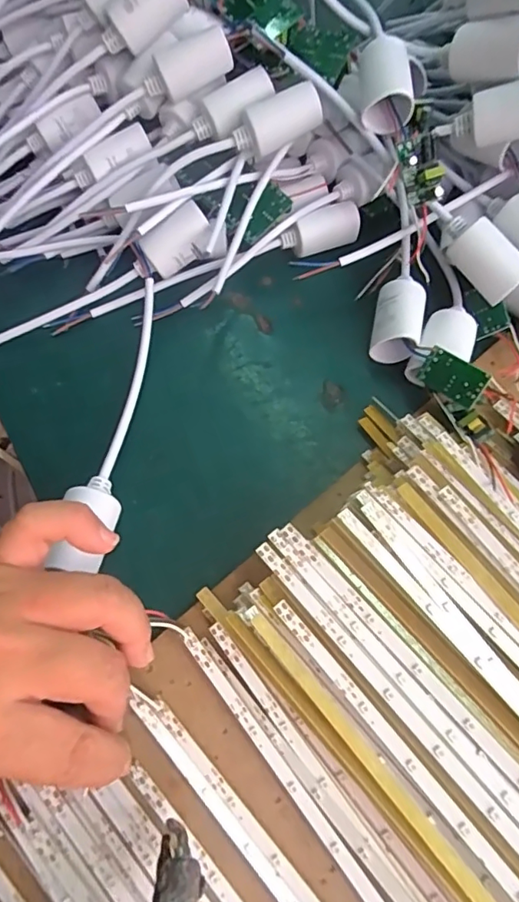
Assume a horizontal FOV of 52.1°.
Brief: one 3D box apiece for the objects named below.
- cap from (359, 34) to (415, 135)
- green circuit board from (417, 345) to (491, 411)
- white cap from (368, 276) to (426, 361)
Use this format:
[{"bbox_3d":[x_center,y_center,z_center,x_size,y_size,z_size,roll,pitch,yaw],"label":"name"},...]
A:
[{"bbox_3d":[0.072,-0.208,0.303,0.033,0.025,0.045,-6,76,-2],"label":"cap"},{"bbox_3d":[0.103,-0.039,0.283,0.004,0.020,0.037,8,29,-45],"label":"green circuit board"},{"bbox_3d":[0.081,-0.075,0.315,0.027,0.029,0.045,11,63,7],"label":"white cap"}]

